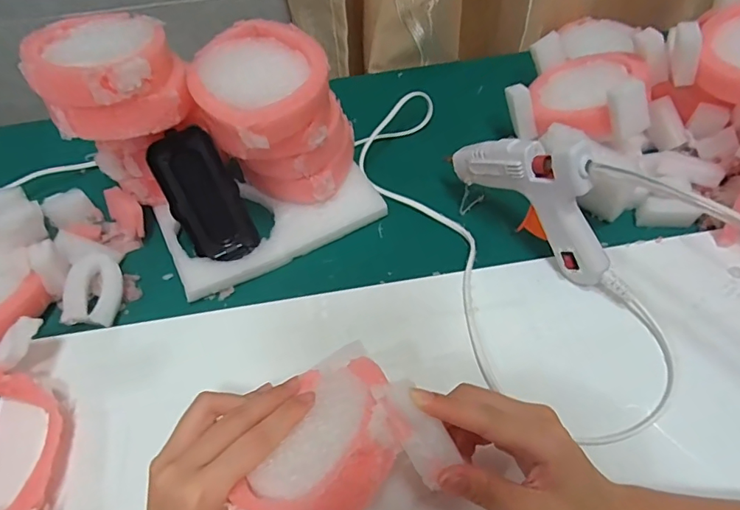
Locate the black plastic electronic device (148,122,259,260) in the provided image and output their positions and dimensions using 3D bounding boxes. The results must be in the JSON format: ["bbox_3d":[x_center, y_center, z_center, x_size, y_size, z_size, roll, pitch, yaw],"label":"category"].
[{"bbox_3d":[-0.132,-0.046,0.408,0.053,0.108,0.024,-31,16,-18],"label":"black plastic electronic device"}]

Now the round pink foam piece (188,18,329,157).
[{"bbox_3d":[-0.083,-0.124,0.378,0.090,0.045,0.096,-1,54,2],"label":"round pink foam piece"}]

